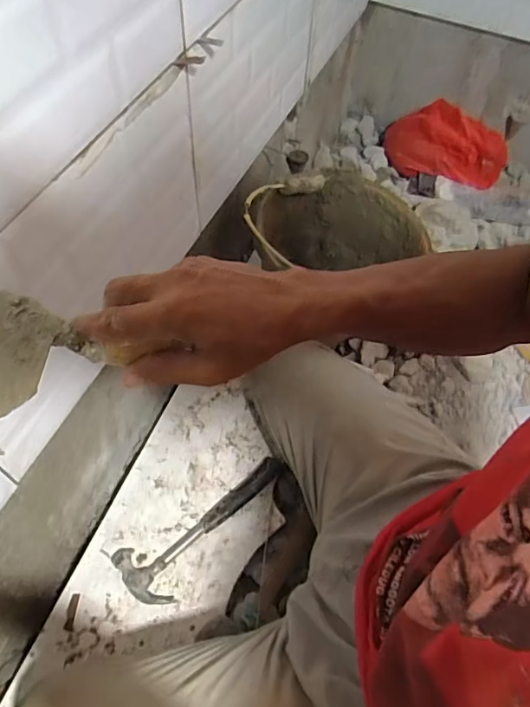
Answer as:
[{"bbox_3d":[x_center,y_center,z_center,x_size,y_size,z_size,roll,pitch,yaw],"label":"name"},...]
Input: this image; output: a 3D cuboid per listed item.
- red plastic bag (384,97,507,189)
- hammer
[{"bbox_3d":[0.423,-0.494,1.213,0.282,0.149,0.086,29,60,16],"label":"red plastic bag"},{"bbox_3d":[-0.073,0.249,0.737,0.269,0.027,0.089,-29,62,-20],"label":"hammer"}]

